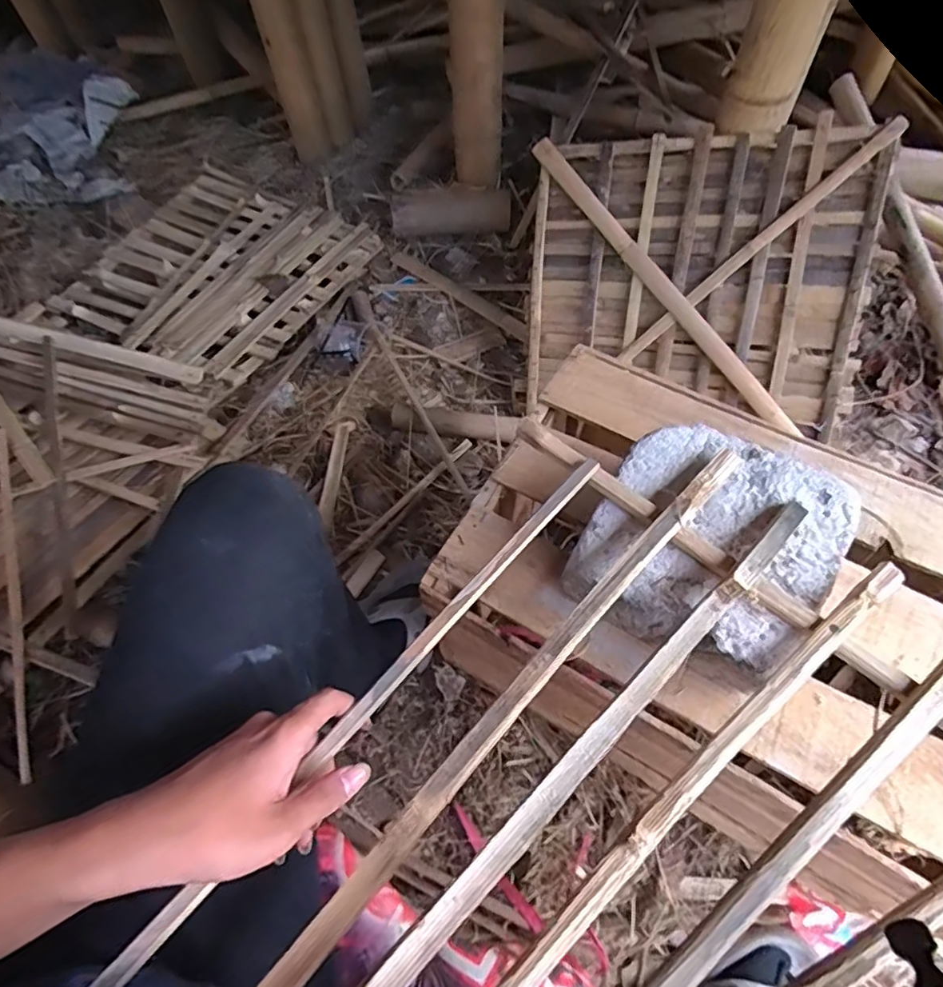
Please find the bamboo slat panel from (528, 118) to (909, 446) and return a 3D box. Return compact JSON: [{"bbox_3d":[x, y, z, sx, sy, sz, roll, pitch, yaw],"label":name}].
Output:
[{"bbox_3d":[0.343,-0.349,0.936,0.508,0.032,0.429,10,102,21],"label":"bamboo slat panel"}]

